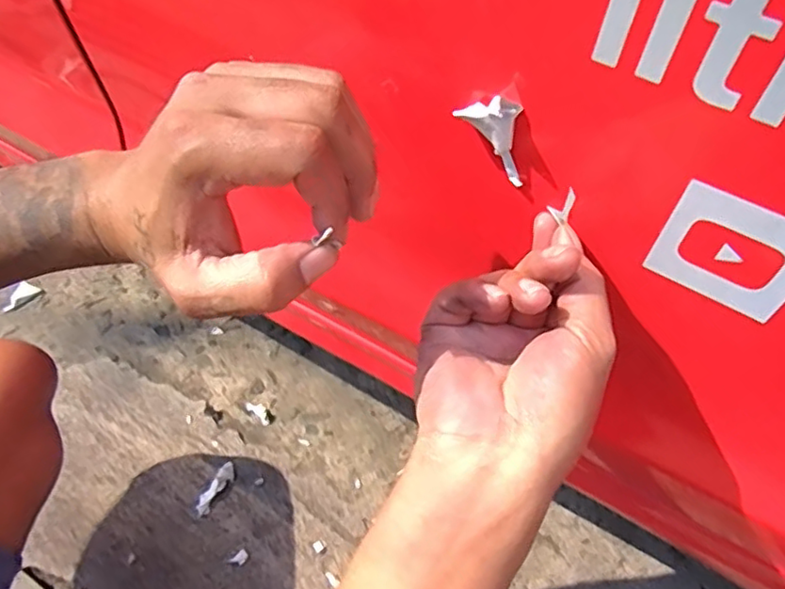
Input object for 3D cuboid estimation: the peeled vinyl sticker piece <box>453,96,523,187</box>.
[{"bbox_3d":[0.046,-0.066,0.271,0.027,0.048,0.008,-11,50,22],"label":"peeled vinyl sticker piece"}]

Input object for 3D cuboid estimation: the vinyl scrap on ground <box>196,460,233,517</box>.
[{"bbox_3d":[-0.194,0.214,0.685,0.019,0.006,0.062,26,52,15],"label":"vinyl scrap on ground"}]

